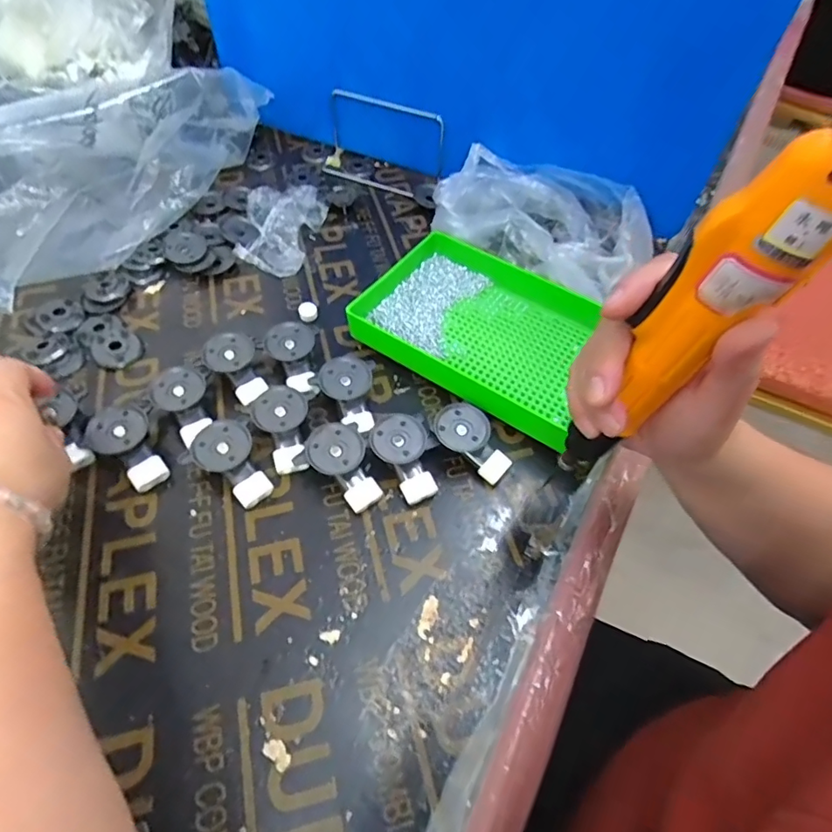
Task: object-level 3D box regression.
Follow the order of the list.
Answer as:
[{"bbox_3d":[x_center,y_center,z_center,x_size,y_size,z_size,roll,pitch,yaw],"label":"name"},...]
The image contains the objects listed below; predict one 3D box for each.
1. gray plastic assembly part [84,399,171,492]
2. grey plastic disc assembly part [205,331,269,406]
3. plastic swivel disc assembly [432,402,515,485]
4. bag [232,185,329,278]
[{"bbox_3d":[-0.221,0.025,0.399,0.047,0.016,0.069,-24,81,-24],"label":"gray plastic assembly part"},{"bbox_3d":[-0.154,-0.038,0.443,0.041,0.032,0.066,-21,58,-17],"label":"grey plastic disc assembly part"},{"bbox_3d":[0.046,0.021,0.411,0.065,0.030,0.041,26,58,15],"label":"plastic swivel disc assembly"},{"bbox_3d":[-0.147,-0.208,0.562,0.086,0.029,0.125,0,55,-3],"label":"bag"}]

